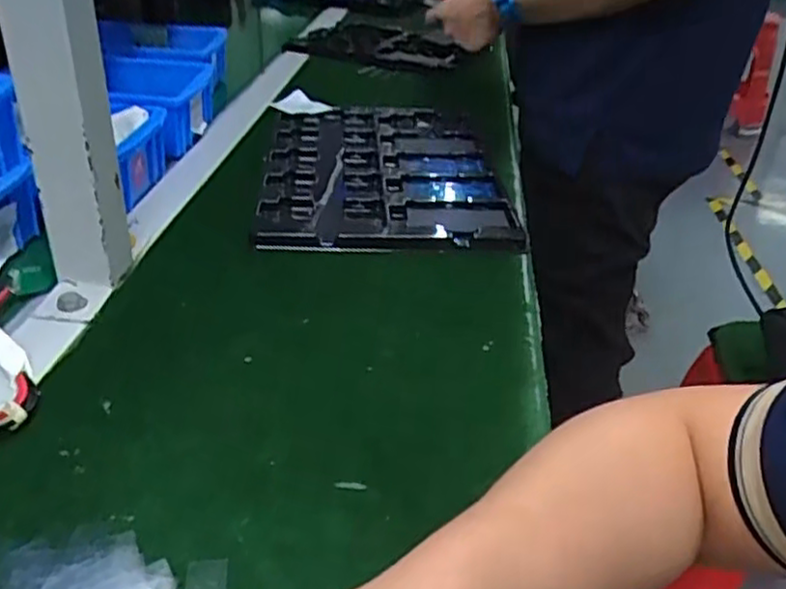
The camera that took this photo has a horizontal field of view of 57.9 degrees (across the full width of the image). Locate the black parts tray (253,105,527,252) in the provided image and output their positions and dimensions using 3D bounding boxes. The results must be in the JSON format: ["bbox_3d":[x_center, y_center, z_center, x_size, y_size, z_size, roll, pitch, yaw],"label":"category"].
[{"bbox_3d":[-0.011,-0.126,0.707,0.220,0.023,0.312,1,33,-5],"label":"black parts tray"}]

